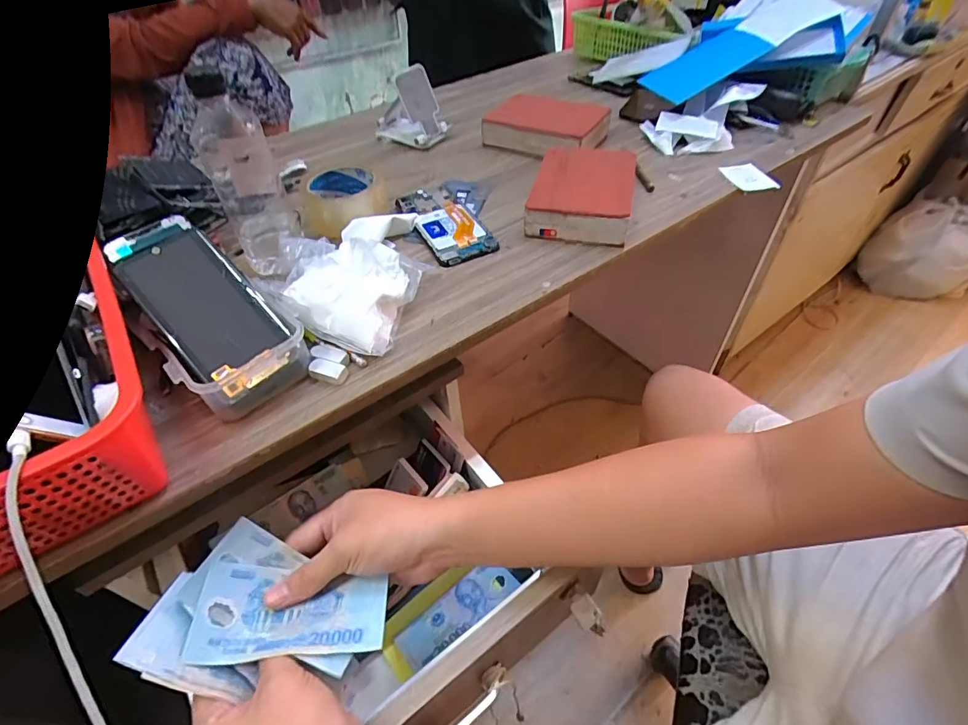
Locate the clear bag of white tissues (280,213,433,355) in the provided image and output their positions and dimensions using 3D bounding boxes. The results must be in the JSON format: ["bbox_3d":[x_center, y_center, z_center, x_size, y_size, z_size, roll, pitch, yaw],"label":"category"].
[{"bbox_3d":[-0.136,-0.080,0.466,0.139,0.047,0.141,13,49,15],"label":"clear bag of white tissues"}]

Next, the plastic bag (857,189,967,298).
[{"bbox_3d":[1.316,-0.324,1.429,0.226,0.263,0.272,-33,53,-24],"label":"plastic bag"}]

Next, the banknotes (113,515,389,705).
[{"bbox_3d":[-0.152,0.181,0.341,0.151,0.041,0.102,8,48,11],"label":"banknotes"}]

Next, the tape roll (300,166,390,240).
[{"bbox_3d":[-0.172,-0.199,0.593,0.088,0.054,0.088,-2,47,2],"label":"tape roll"}]

